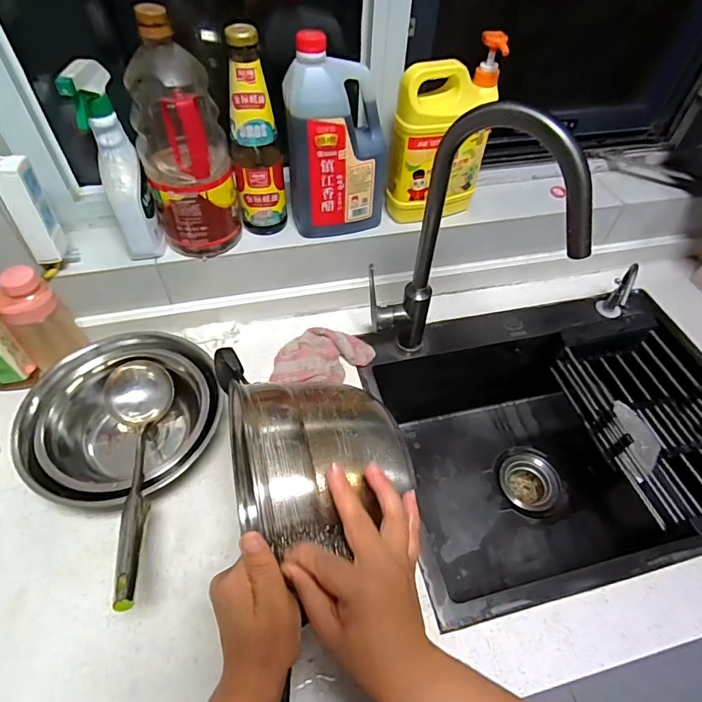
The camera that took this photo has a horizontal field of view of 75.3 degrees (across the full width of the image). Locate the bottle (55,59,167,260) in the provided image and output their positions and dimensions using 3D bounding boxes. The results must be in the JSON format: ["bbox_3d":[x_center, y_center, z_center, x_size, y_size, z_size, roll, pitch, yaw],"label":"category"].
[{"bbox_3d":[-0.303,-0.238,0.601,0.053,0.242,0.092,-15,54,-13],"label":"bottle"}]

